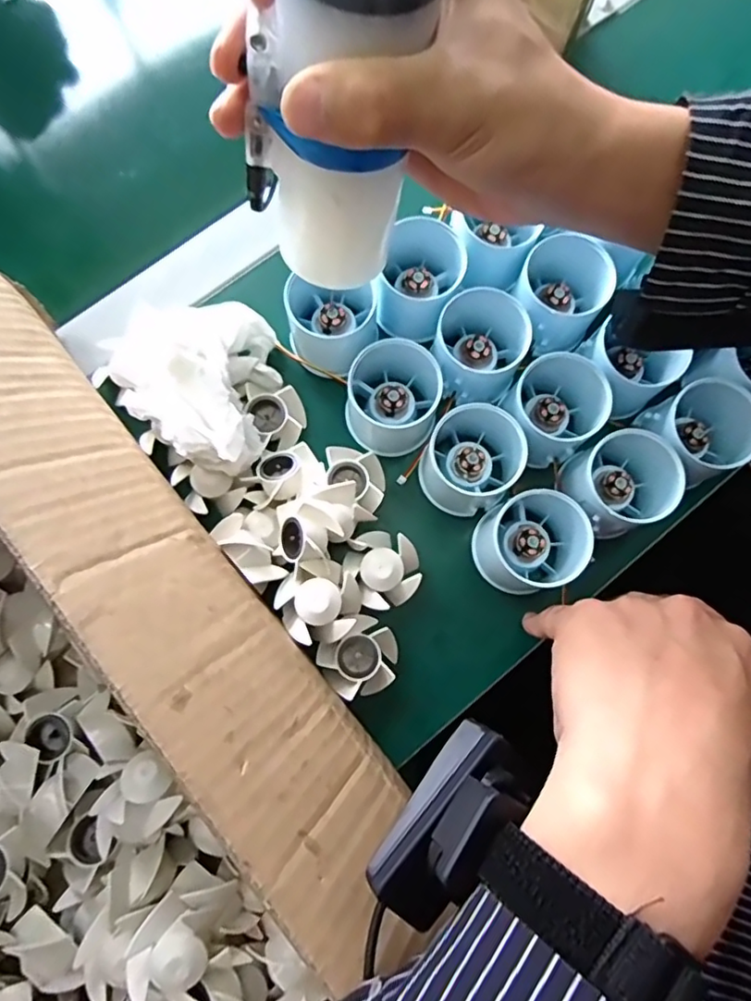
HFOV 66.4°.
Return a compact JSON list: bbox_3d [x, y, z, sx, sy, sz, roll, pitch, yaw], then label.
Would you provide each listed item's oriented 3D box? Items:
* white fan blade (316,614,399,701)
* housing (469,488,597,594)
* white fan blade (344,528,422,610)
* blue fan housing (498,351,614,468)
[{"bbox_3d":[-0.008,0.088,0.319,0.042,0.024,0.039,0,79,-1],"label":"white fan blade"},{"bbox_3d":[0.089,0.022,0.321,0.058,0.050,0.052,-40,82,-8],"label":"housing"},{"bbox_3d":[0.005,0.039,0.332,0.039,0.021,0.043,-29,81,-6],"label":"white fan blade"},{"bbox_3d":[0.103,-0.053,0.334,0.052,0.047,0.048,0,79,-1],"label":"blue fan housing"}]

